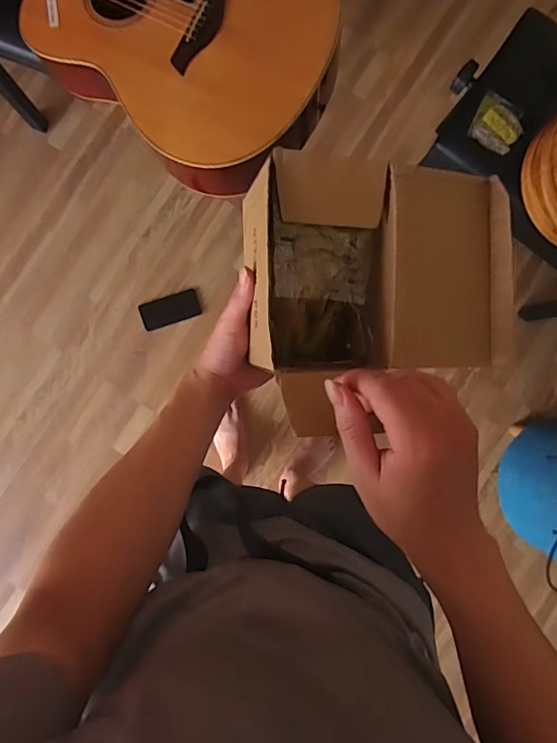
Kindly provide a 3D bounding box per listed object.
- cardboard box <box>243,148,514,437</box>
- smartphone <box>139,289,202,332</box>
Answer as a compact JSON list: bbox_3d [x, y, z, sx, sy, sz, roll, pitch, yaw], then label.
[{"bbox_3d":[0.082,-0.067,0.404,0.212,0.081,0.190,-2,91,-4],"label":"cardboard box"},{"bbox_3d":[-0.306,-0.175,1.387,0.163,0.014,0.078,-19,97,-8],"label":"smartphone"}]

